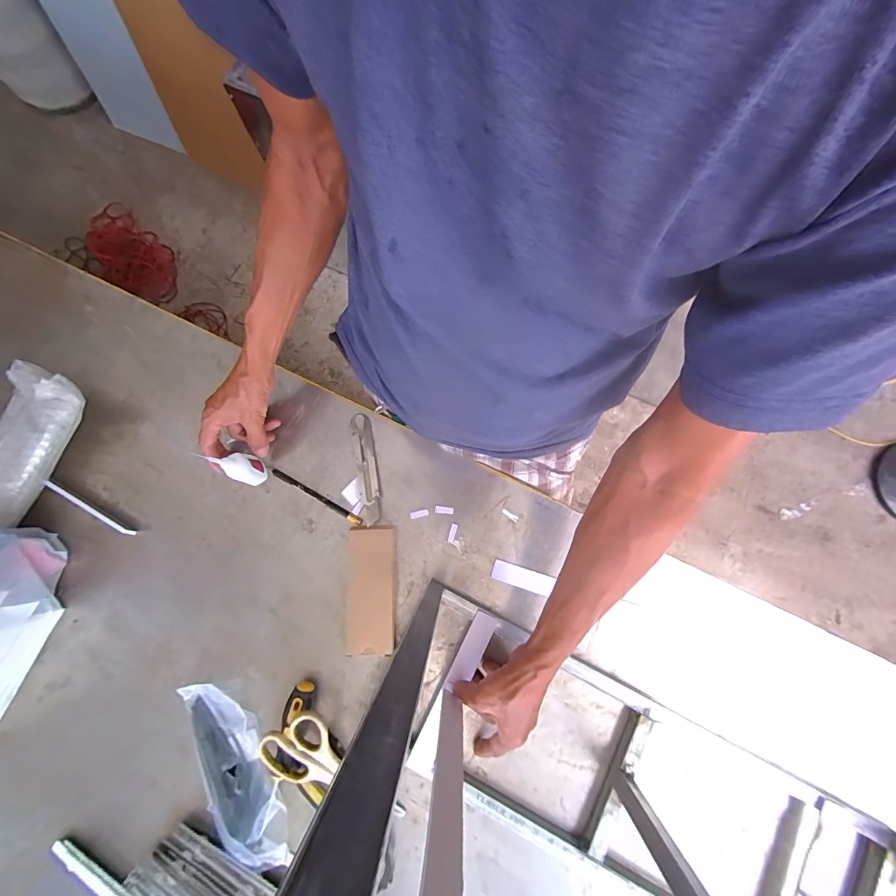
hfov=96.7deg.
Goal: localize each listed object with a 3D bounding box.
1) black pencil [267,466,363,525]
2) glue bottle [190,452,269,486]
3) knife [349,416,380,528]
[{"bbox_3d":[-0.186,0.065,0.554,0.152,0.010,0.010,29,80,7],"label":"black pencil"},{"bbox_3d":[-0.275,0.023,0.517,0.026,0.102,0.038,6,77,25],"label":"glue bottle"},{"bbox_3d":[-0.114,0.026,0.558,0.029,0.018,0.157,-11,78,-1],"label":"knife"}]

